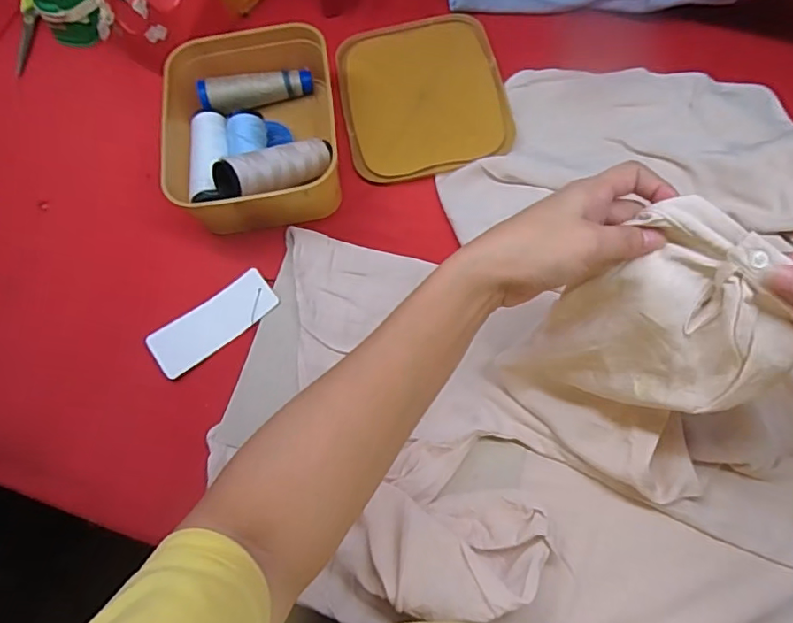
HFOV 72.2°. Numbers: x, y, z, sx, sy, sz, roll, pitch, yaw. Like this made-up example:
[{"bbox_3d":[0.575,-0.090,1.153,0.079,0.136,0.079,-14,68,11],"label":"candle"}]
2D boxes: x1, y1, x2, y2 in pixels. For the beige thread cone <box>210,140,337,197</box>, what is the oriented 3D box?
[{"bbox_3d":[-0.109,-0.134,0.509,0.112,0.031,0.039,-27,66,-32],"label":"beige thread cone"}]

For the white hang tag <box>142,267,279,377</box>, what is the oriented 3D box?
[{"bbox_3d":[-0.171,0.009,0.508,0.120,0.010,0.048,-36,69,-12],"label":"white hang tag"}]

